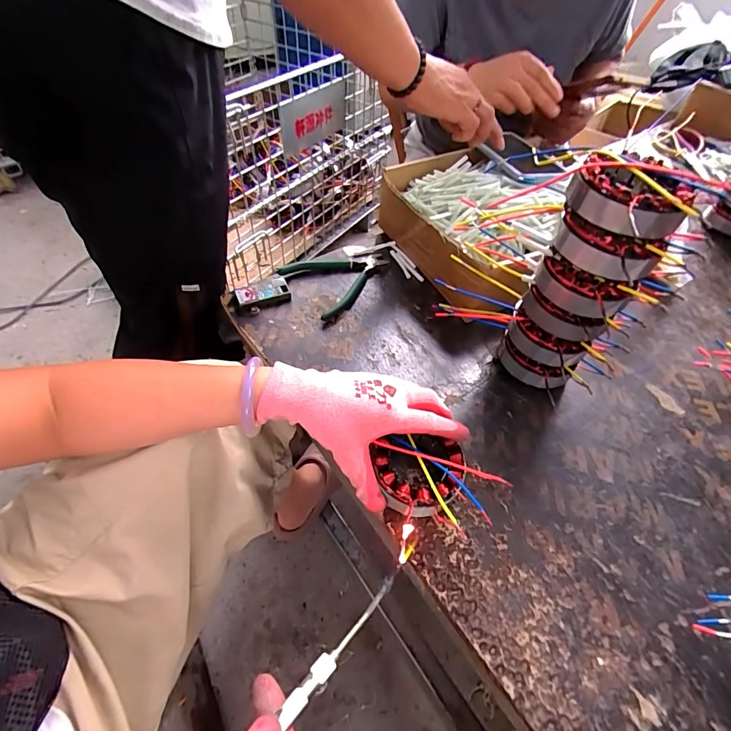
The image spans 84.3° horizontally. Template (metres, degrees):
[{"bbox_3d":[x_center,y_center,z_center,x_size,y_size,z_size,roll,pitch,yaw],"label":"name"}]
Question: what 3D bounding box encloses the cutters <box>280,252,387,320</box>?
[{"bbox_3d":[-0.032,-0.127,0.554,0.139,0.017,0.108,-33,60,-25],"label":"cutters"}]

